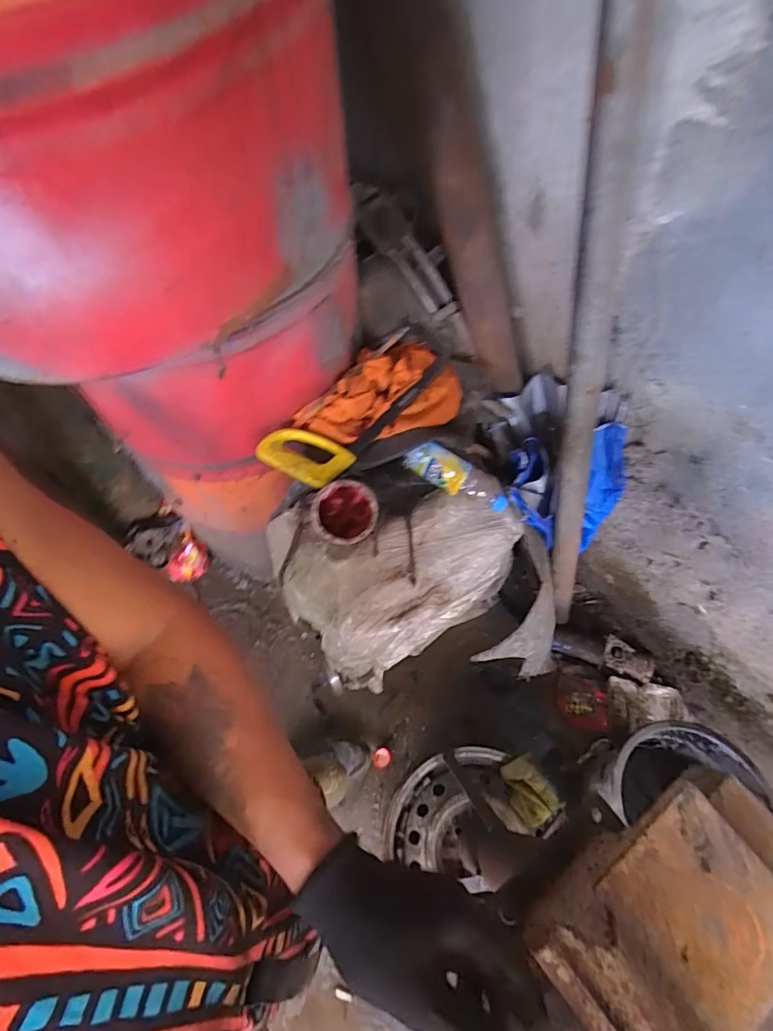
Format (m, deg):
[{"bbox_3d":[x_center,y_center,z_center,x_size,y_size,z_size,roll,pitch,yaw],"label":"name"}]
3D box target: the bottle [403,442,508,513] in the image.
[{"bbox_3d":[0.130,-0.070,0.886,0.209,0.053,0.060,27,62,-9],"label":"bottle"}]

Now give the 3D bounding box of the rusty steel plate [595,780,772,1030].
[{"bbox_3d":[0.223,0.277,0.339,0.118,0.010,0.116,-35,65,-17],"label":"rusty steel plate"}]

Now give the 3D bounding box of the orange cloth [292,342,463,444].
[{"bbox_3d":[0.001,-0.212,0.899,0.200,0.094,0.281,32,67,17],"label":"orange cloth"}]

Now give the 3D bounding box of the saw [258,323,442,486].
[{"bbox_3d":[-0.036,-0.213,0.886,0.140,0.050,0.429,36,68,19],"label":"saw"}]

